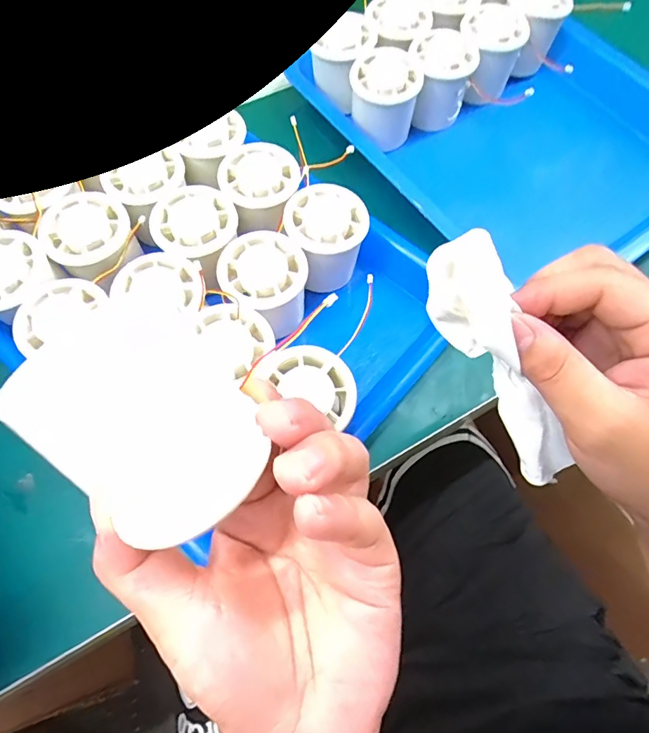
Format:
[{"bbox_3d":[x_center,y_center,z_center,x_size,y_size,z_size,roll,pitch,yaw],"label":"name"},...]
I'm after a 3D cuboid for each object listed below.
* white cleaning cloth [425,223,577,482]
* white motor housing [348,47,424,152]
[{"bbox_3d":[0.081,0.001,0.206,0.026,0.030,0.123,-38,112,-16],"label":"white cleaning cloth"},{"bbox_3d":[0.049,-0.221,0.385,0.056,0.051,0.058,0,67,-1],"label":"white motor housing"}]

